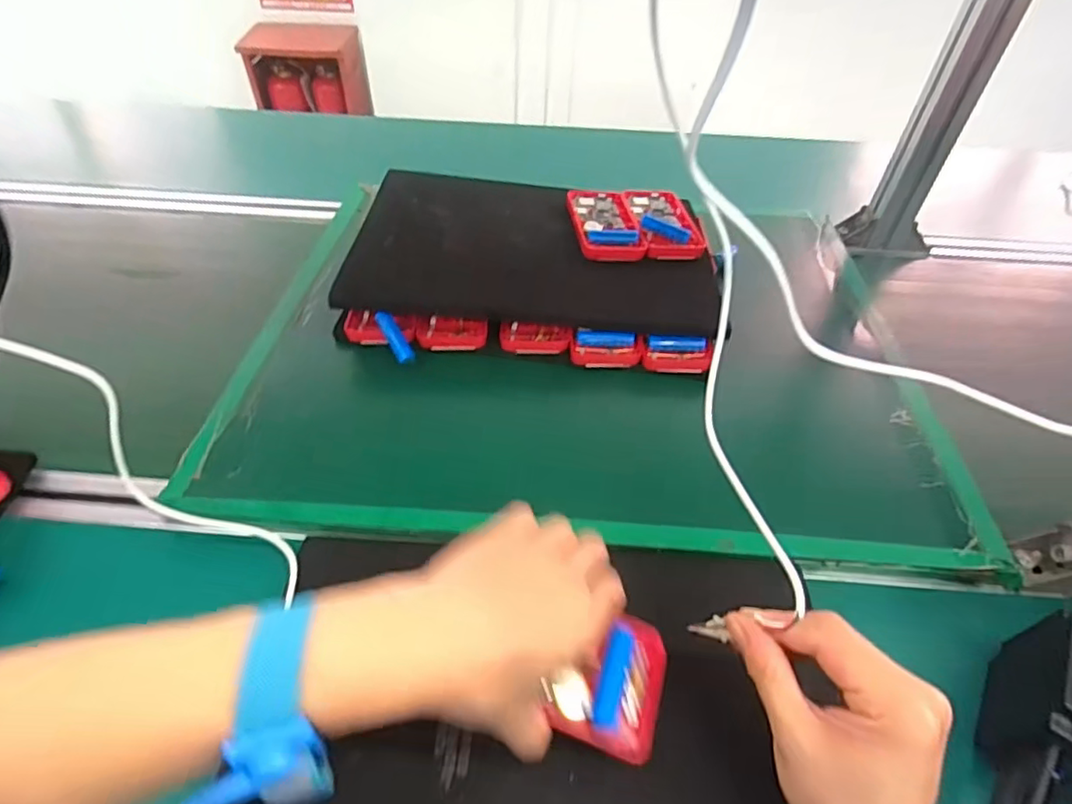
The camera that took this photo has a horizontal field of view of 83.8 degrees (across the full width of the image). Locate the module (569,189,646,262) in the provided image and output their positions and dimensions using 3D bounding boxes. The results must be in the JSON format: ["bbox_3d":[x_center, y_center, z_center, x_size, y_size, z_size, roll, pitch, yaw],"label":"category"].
[{"bbox_3d":[0.071,-0.187,0.625,0.064,0.017,0.117,-3,47,-6],"label":"module"}]

